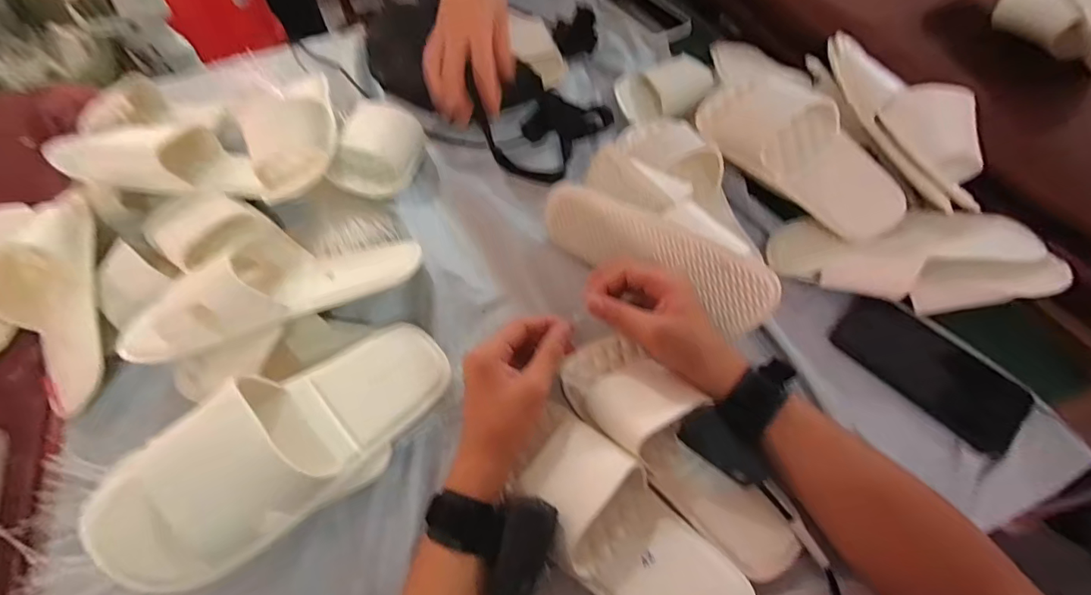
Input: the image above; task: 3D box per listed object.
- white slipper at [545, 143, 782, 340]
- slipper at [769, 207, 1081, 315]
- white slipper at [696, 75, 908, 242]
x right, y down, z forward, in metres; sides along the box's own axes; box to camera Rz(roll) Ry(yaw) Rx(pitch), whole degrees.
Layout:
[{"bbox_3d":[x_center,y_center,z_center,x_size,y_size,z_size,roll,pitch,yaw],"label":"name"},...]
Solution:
[{"bbox_3d":[0.122,-0.058,0.489,0.238,0.085,0.113,32,64,20],"label":"white slipper"},{"bbox_3d":[0.366,-0.041,0.487,0.249,0.058,0.095,6,59,21],"label":"slipper"},{"bbox_3d":[0.272,-0.164,0.509,0.097,0.064,0.240,-33,65,-17],"label":"white slipper"}]

